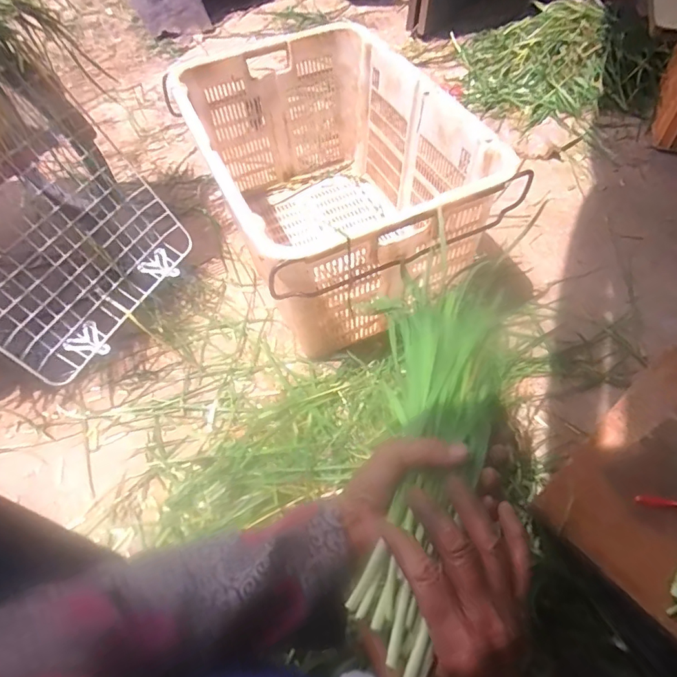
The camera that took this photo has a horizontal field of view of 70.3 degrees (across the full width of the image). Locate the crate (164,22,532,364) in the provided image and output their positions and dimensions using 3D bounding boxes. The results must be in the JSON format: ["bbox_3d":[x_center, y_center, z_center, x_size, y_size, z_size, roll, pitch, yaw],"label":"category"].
[{"bbox_3d":[-0.026,-0.375,1.120,0.517,0.403,0.776,-22,59,-12],"label":"crate"}]

